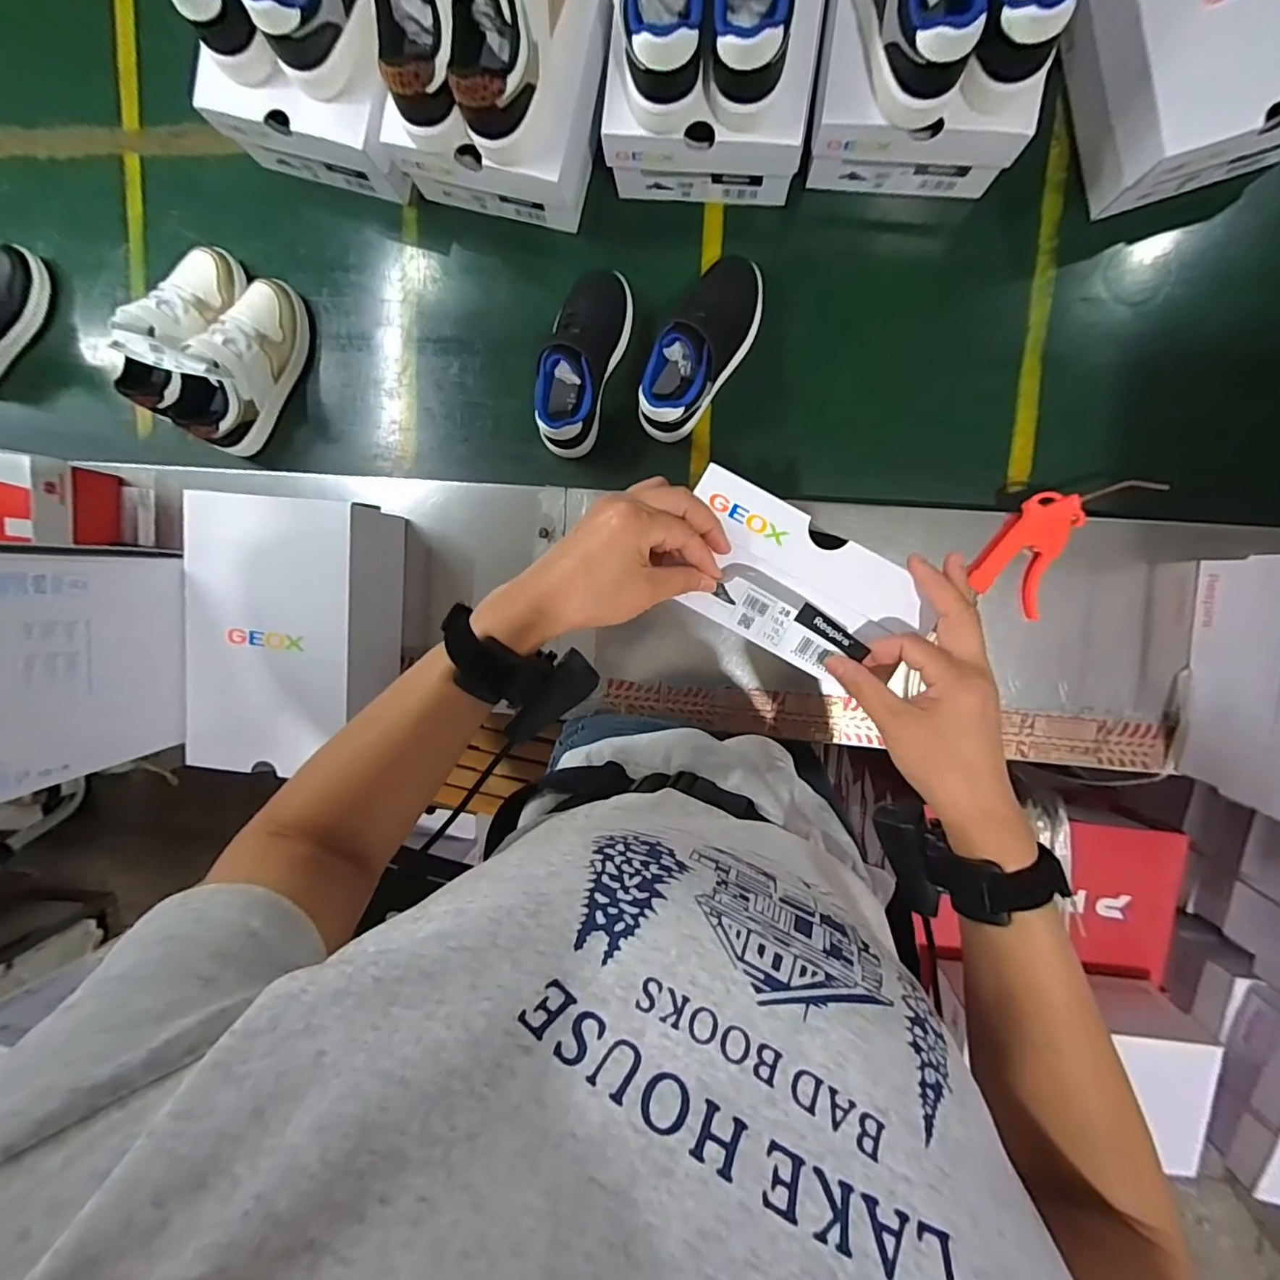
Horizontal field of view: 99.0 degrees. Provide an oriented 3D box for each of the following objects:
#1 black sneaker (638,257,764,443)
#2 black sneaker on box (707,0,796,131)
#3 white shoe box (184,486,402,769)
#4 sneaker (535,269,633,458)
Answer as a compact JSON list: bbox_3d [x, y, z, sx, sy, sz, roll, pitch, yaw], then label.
[{"bbox_3d":[0.066,-0.309,0.565,0.074,0.081,0.194,29,99,2],"label":"black sneaker"},{"bbox_3d":[0.091,-0.554,0.446,0.078,0.099,0.188,1,97,6],"label":"black sneaker on box"},{"bbox_3d":[-0.365,-0.003,0.597,0.193,0.101,0.286,7,97,5],"label":"white shoe box"},{"bbox_3d":[-0.062,-0.301,0.580,0.069,0.081,0.190,15,98,4],"label":"sneaker"}]

